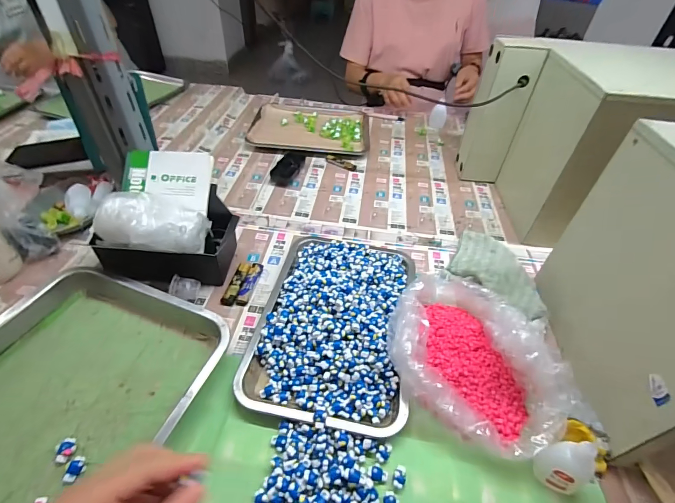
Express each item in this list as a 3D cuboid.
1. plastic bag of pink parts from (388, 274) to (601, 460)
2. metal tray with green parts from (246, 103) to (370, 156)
[{"bbox_3d":[0.171,0.131,0.424,0.184,0.085,0.258,-23,49,-26],"label":"plastic bag of pink parts"},{"bbox_3d":[-0.069,-0.340,0.953,0.305,0.024,0.261,4,42,1],"label":"metal tray with green parts"}]

